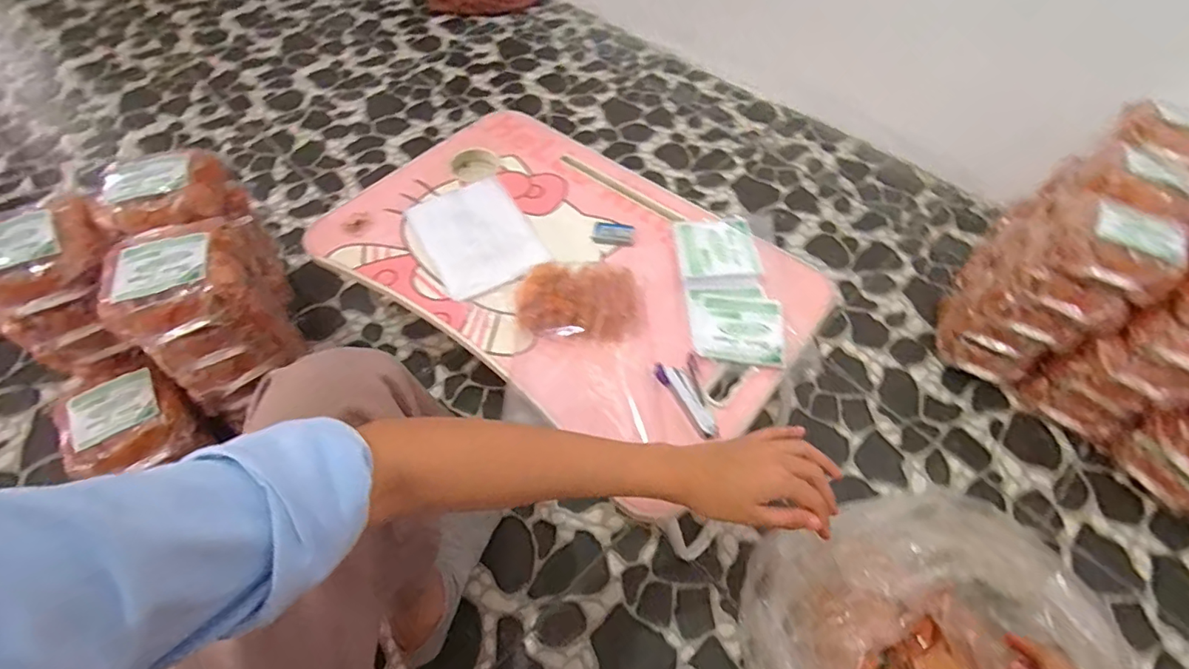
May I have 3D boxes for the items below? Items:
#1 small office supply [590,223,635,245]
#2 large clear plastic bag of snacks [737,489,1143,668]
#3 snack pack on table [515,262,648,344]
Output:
[{"bbox_3d":[0.025,-0.133,0.696,0.054,0.019,0.026,6,56,3],"label":"small office supply"},{"bbox_3d":[0.337,0.332,0.569,0.314,0.166,0.318,-35,63,-22],"label":"large clear plastic bag of snacks"},{"bbox_3d":[-0.016,-0.038,0.603,0.146,0.054,0.086,-1,56,-2],"label":"snack pack on table"}]

